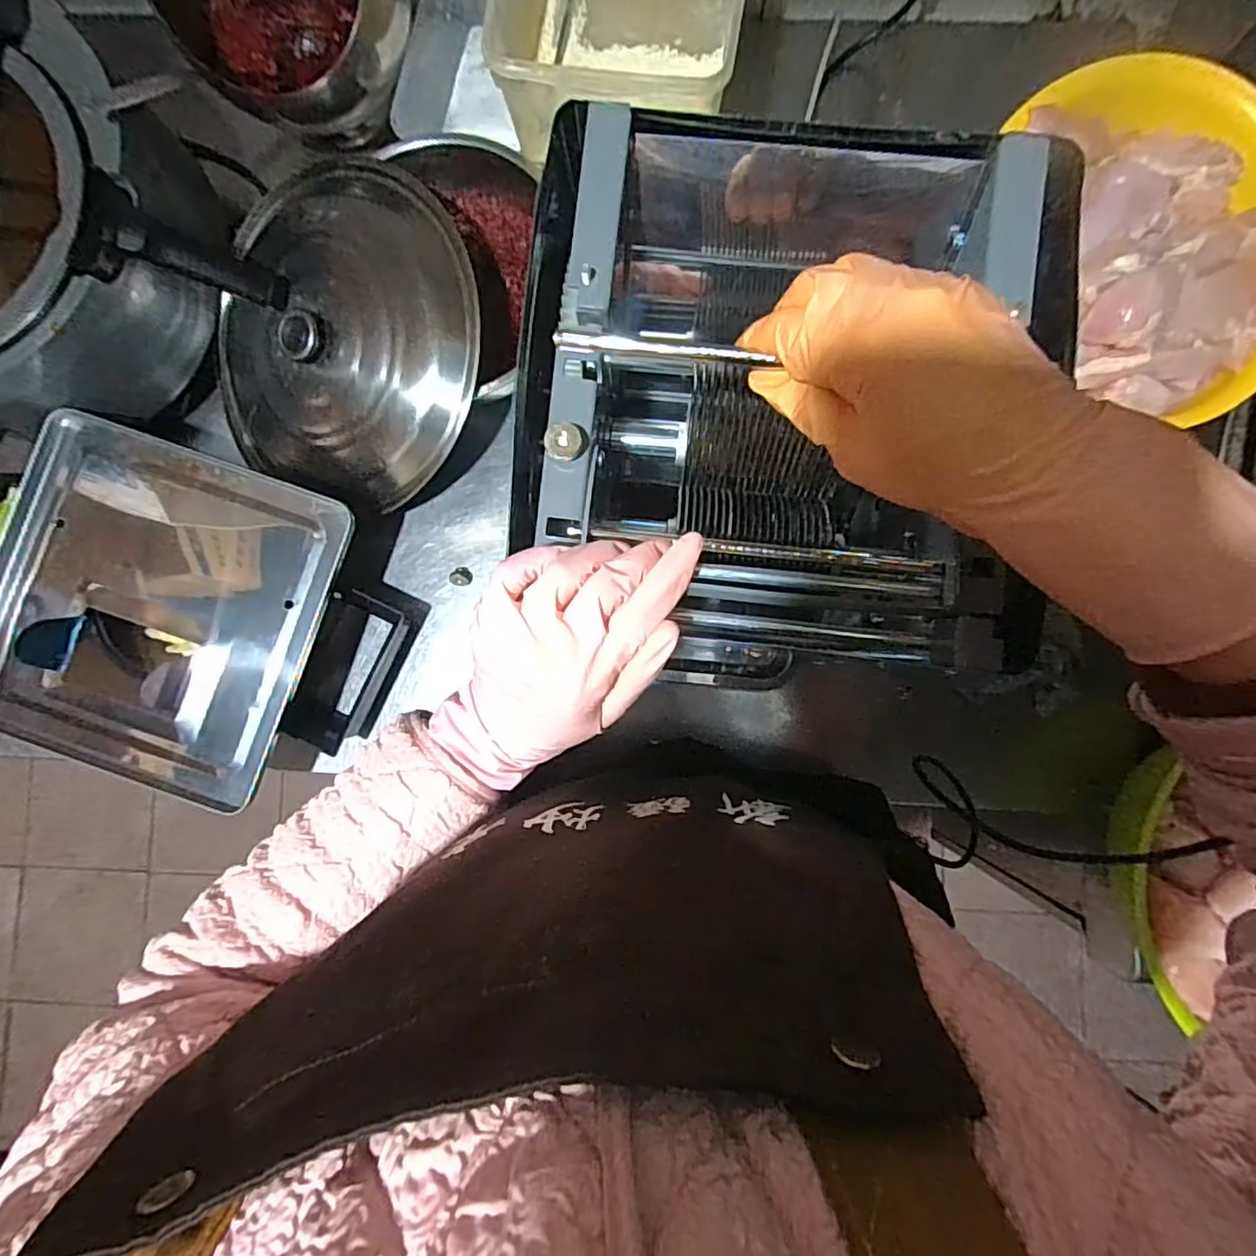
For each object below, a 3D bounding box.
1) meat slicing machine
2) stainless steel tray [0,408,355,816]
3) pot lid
[{"bbox_3d":[0.092,-0.153,0.472,0.271,0.319,0.388,10,87,3],"label":"meat slicing machine"},{"bbox_3d":[-0.411,-0.012,0.551,0.278,0.054,0.287,20,87,4],"label":"stainless steel tray"},{"bbox_3d":[-0.266,-0.265,0.565,0.283,0.060,0.296,23,106,16],"label":"pot lid"}]

